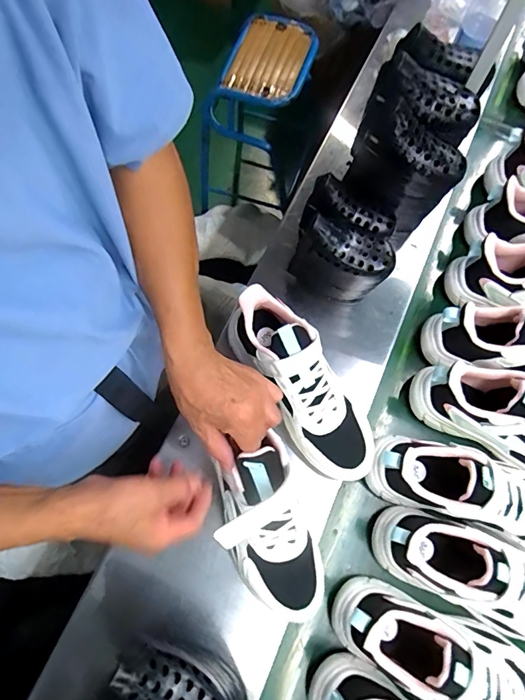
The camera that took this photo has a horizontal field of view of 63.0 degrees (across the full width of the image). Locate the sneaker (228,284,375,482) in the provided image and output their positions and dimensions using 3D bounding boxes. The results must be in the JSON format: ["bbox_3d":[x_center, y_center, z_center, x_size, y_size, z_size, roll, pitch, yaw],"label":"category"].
[{"bbox_3d":[0.050,0.044,0.545,0.087,0.126,0.262,-31,87,-12],"label":"sneaker"}]

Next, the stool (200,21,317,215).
[{"bbox_3d":[-0.004,-0.700,1.373,0.250,0.478,0.329,15,70,4],"label":"stool"}]

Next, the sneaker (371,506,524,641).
[{"bbox_3d":[0.268,0.266,0.492,0.264,0.103,0.097,21,71,6],"label":"sneaker"}]

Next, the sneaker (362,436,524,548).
[{"bbox_3d":[0.270,0.174,0.522,0.262,0.101,0.088,18,70,5],"label":"sneaker"}]

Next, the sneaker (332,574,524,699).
[{"bbox_3d":[0.213,0.347,0.465,0.265,0.104,0.098,25,71,8],"label":"sneaker"}]

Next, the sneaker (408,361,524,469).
[{"bbox_3d":[0.339,0.087,0.554,0.265,0.102,0.093,23,71,7],"label":"sneaker"}]

